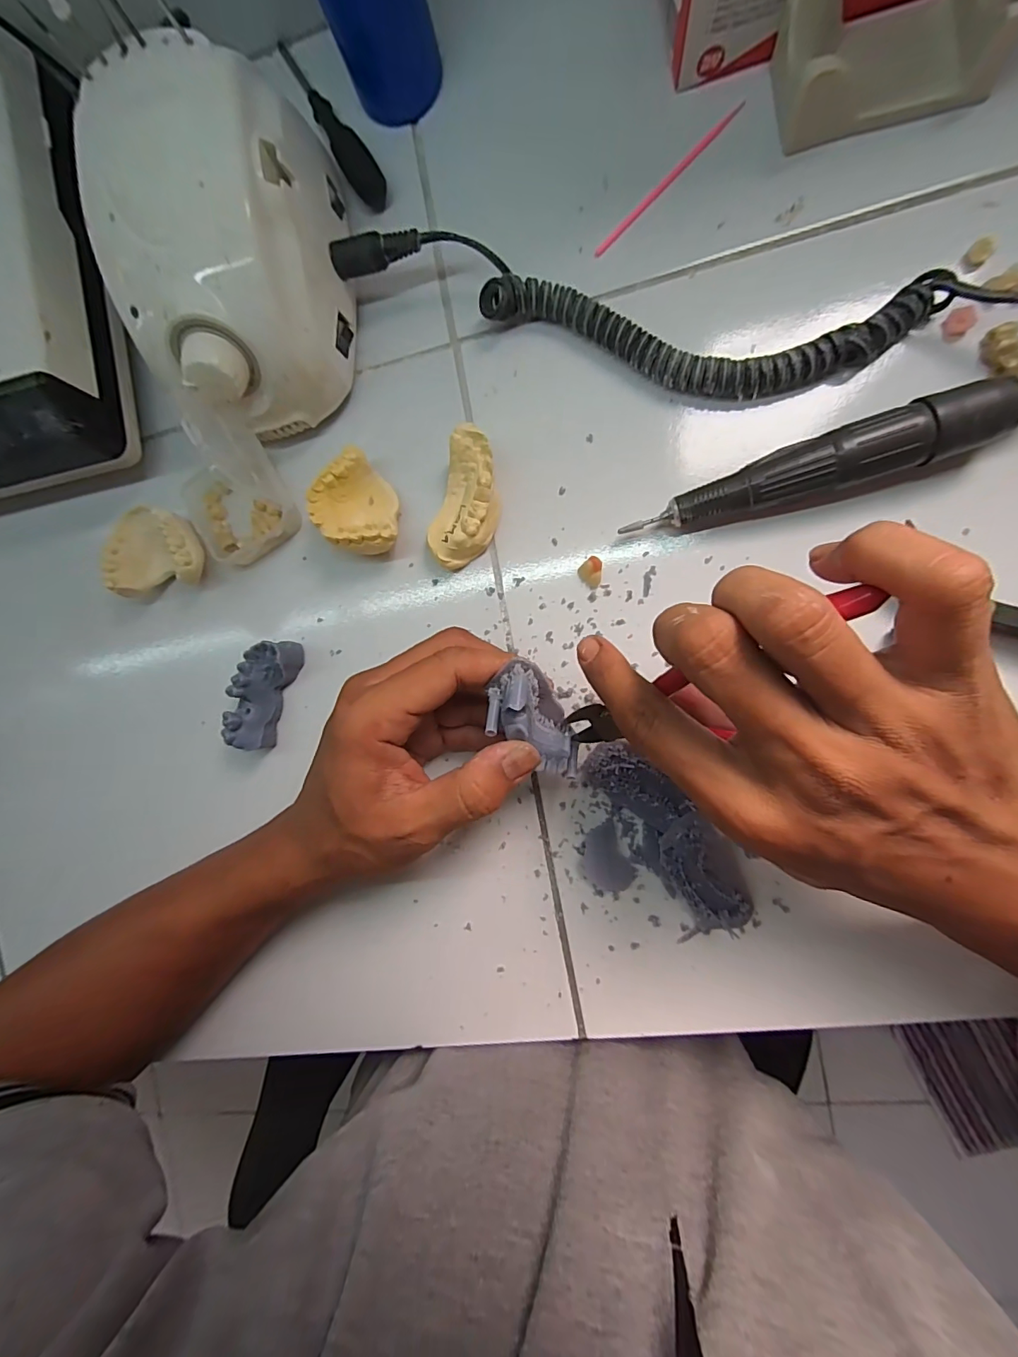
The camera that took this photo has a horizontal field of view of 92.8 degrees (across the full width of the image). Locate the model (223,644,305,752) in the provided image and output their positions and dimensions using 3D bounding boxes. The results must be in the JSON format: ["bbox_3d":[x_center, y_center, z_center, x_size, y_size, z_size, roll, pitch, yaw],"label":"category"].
[{"bbox_3d":[-0.147,0.007,0.287,0.024,0.023,0.065,21,96,8],"label":"model"}]

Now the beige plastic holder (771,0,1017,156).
[{"bbox_3d":[0.169,-0.282,0.217,0.091,0.034,0.046,-4,92,10],"label":"beige plastic holder"}]

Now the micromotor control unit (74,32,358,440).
[{"bbox_3d":[-0.140,-0.206,0.249,0.100,0.083,0.139,0,93,10],"label":"micromotor control unit"}]

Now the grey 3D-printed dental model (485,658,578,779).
[{"bbox_3d":[0.013,0.020,0.223,0.027,0.023,0.064,-31,129,9],"label":"grey 3D-printed dental model"}]

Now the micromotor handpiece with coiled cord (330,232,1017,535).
[{"bbox_3d":[0.074,-0.143,0.242,0.336,0.032,0.128,14,95,9],"label":"micromotor handpiece with coiled cord"}]

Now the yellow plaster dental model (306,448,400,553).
[{"bbox_3d":[-0.086,-0.094,0.270,0.043,0.024,0.055,-22,89,10],"label":"yellow plaster dental model"}]

